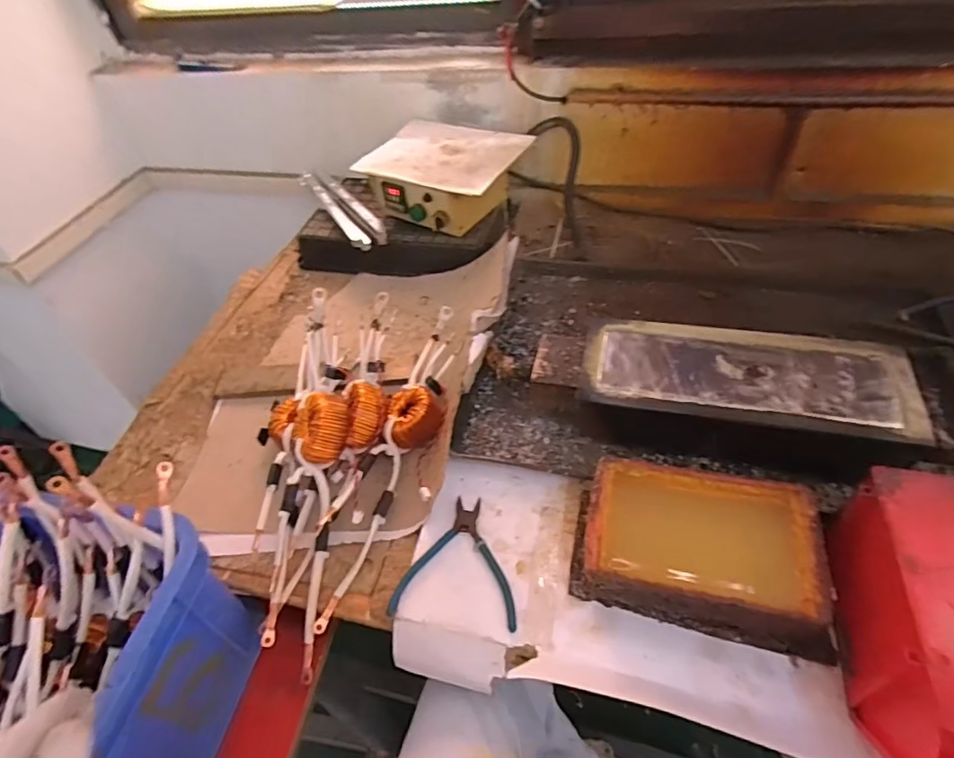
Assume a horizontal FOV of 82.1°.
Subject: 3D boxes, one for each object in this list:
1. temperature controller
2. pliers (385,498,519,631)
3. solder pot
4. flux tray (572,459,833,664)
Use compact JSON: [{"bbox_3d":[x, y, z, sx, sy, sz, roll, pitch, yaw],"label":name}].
[{"bbox_3d":[-0.051,-0.348,0.944,0.239,0.090,0.193,20,52,24],"label":"temperature controller"},{"bbox_3d":[-0.016,0.187,0.573,0.124,0.008,0.129,3,47,10],"label":"pliers"},{"bbox_3d":[0.294,0.022,0.632,0.340,0.087,0.163,4,48,11],"label":"solder pot"},{"bbox_3d":[0.211,0.161,0.526,0.228,0.062,0.138,7,48,14],"label":"flux tray"}]

